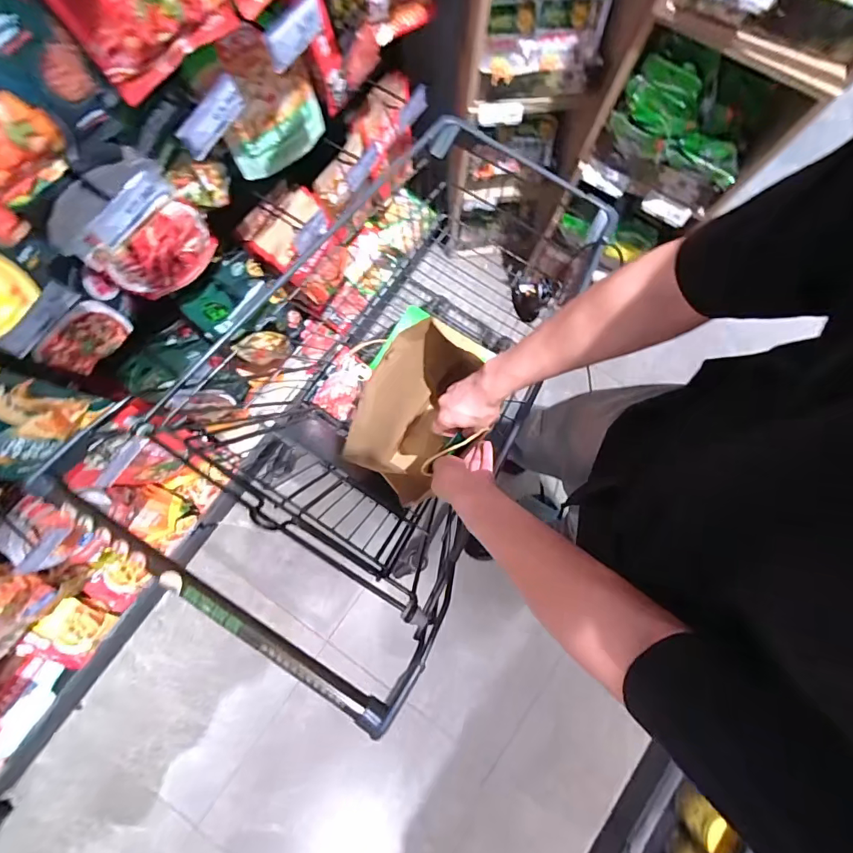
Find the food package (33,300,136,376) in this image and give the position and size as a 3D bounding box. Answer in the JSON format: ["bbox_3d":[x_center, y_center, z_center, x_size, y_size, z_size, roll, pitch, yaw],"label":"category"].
[{"bbox_3d":[-0.555,-0.144,0.738,0.017,0.110,0.125,31,81,4],"label":"food package"}]

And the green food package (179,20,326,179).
[{"bbox_3d":[-0.281,-0.571,0.791,0.195,0.230,0.051,-37,83,-7],"label":"green food package"}]

